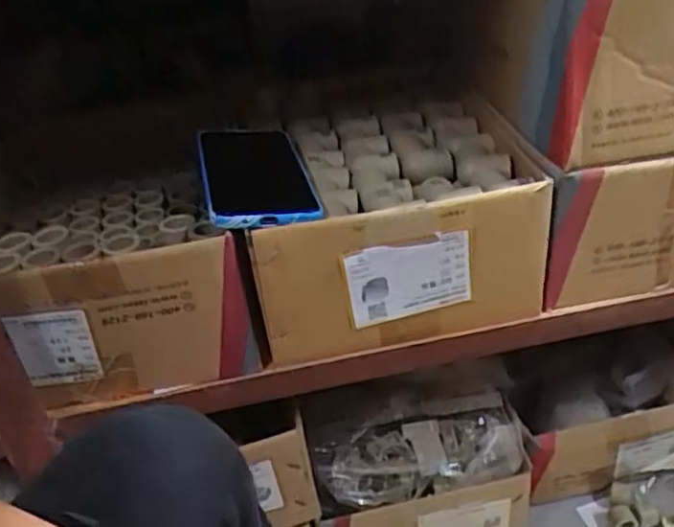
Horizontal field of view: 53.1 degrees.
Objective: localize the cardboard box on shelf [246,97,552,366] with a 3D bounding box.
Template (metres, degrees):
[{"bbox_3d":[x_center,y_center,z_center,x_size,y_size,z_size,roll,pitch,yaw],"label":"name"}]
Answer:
[{"bbox_3d":[0.042,-0.046,0.577,0.215,0.115,0.226,-8,34,-1],"label":"cardboard box on shelf"}]

